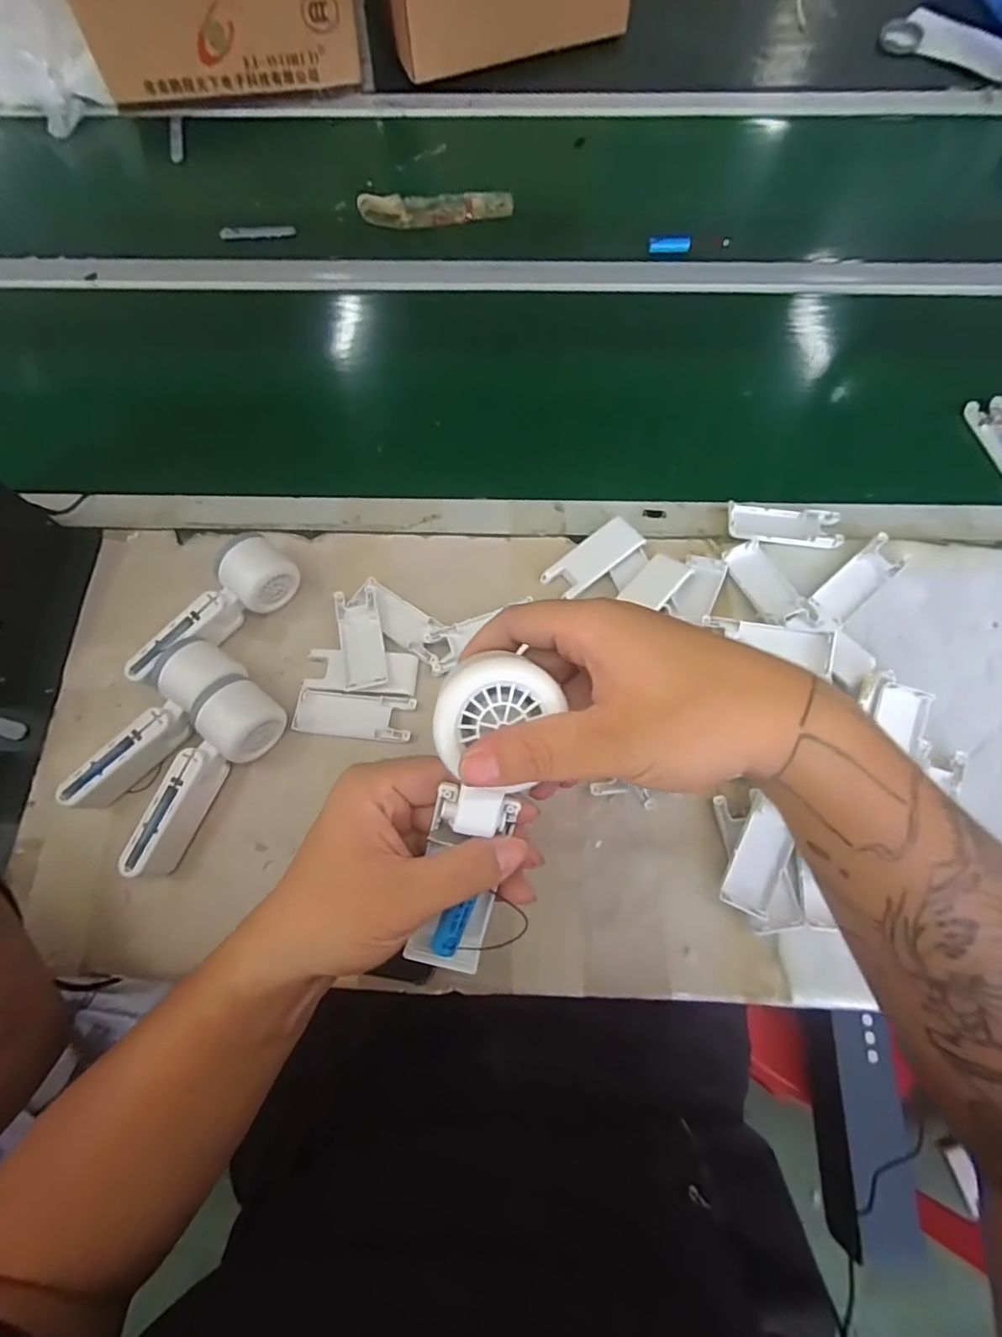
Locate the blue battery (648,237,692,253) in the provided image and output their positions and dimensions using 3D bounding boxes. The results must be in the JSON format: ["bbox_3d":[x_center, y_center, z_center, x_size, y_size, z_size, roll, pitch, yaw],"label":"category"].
[{"bbox_3d":[0.210,-0.531,0.681,0.052,0.018,0.013,-1,70,1],"label":"blue battery"}]

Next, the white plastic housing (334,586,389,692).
[{"bbox_3d":[-0.129,-0.028,0.502,0.039,0.019,0.100,-11,71,-4],"label":"white plastic housing"}]

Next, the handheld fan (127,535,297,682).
[{"bbox_3d":[-0.264,-0.052,0.503,0.059,0.053,0.165,43,76,14],"label":"handheld fan"}]

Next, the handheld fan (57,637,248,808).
[{"bbox_3d":[-0.302,0.044,0.469,0.053,0.048,0.162,41,76,13],"label":"handheld fan"}]

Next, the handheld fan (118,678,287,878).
[{"bbox_3d":[-0.248,0.088,0.448,0.054,0.057,0.162,29,74,10],"label":"handheld fan"}]

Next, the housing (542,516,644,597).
[{"bbox_3d":[0.089,-0.107,0.527,0.099,0.015,0.038,-35,74,-11],"label":"housing"}]

